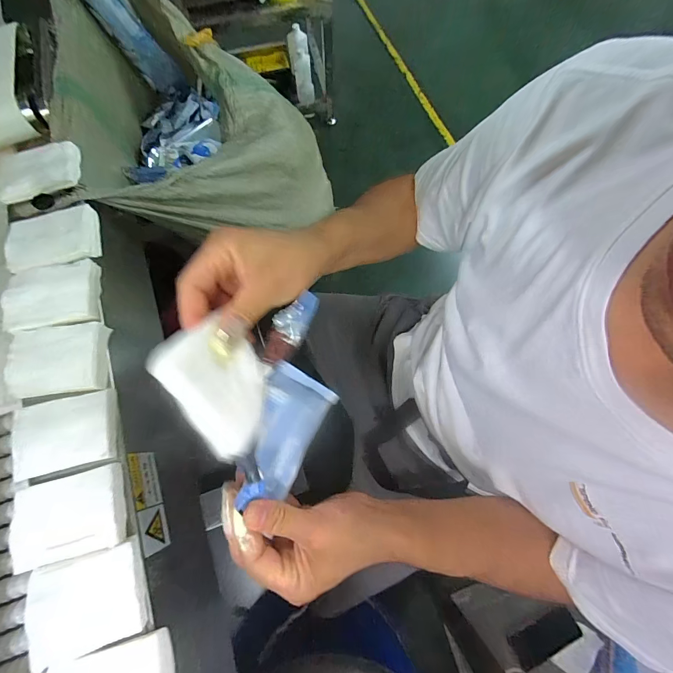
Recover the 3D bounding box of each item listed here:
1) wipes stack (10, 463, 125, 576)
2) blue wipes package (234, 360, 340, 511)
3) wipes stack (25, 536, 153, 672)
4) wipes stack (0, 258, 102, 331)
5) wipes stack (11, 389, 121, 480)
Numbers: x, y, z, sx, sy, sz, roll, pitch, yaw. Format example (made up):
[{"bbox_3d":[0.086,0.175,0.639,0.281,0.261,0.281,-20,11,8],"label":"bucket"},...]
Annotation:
[{"bbox_3d":[-0.261,0.174,0.325,0.102,0.013,0.074,-14,72,-4],"label":"wipes stack"},{"bbox_3d":[-0.049,0.090,0.308,0.070,0.020,0.122,34,63,-22],"label":"blue wipes package"},{"bbox_3d":[-0.226,0.237,0.299,0.101,0.011,0.076,-15,73,-4],"label":"wipes stack"},{"bbox_3d":[-0.334,-0.045,0.391,0.104,0.016,0.077,-11,72,-3],"label":"wipes stack"},{"bbox_3d":[-0.278,0.099,0.344,0.092,0.018,0.070,-12,72,-3],"label":"wipes stack"}]

